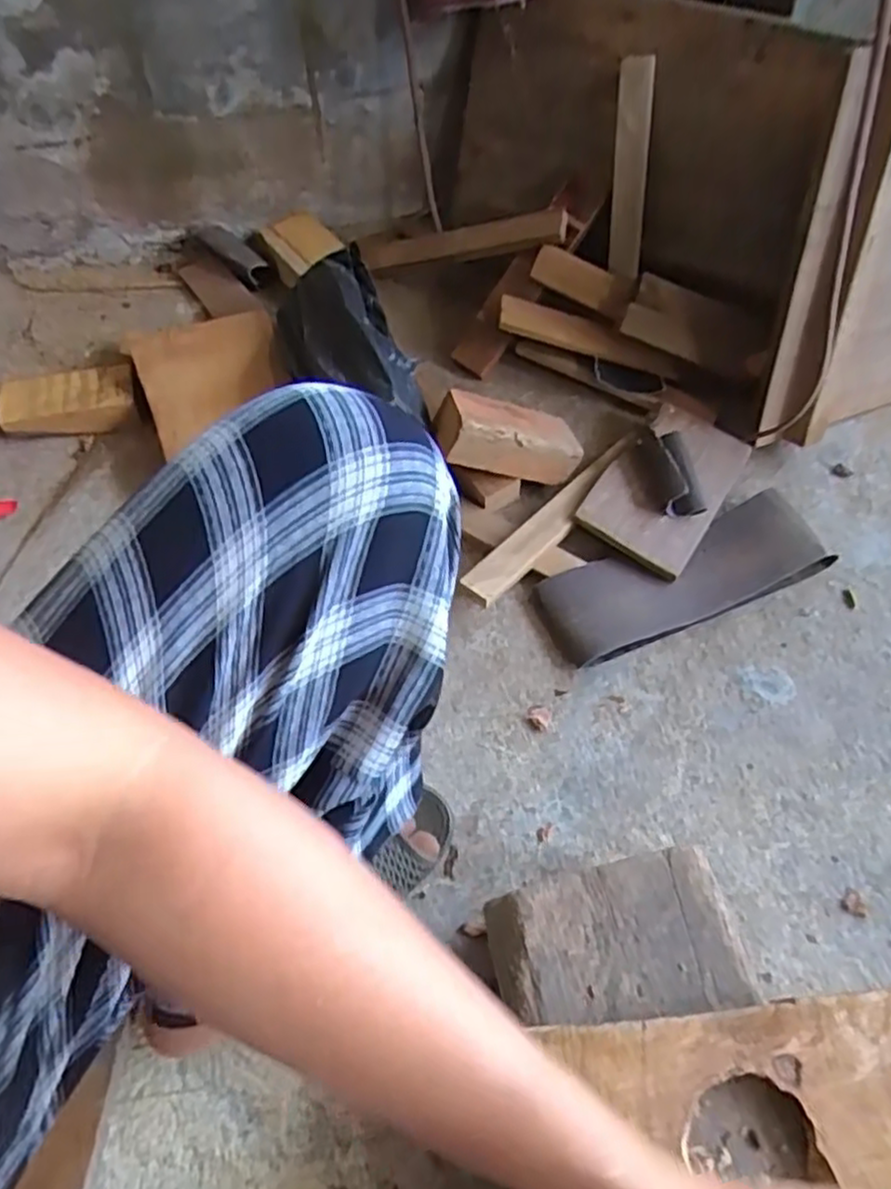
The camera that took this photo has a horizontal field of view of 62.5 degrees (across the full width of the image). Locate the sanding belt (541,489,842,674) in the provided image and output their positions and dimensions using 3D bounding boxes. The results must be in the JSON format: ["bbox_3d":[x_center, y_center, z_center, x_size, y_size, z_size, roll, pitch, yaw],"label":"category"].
[{"bbox_3d":[0.237,-0.019,0.735,0.285,0.043,0.103,-18,60,-10],"label":"sanding belt"}]

